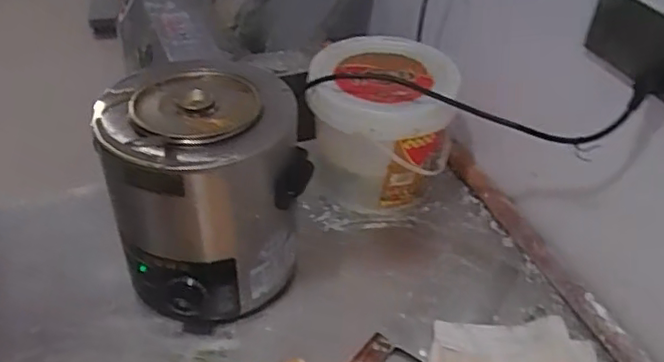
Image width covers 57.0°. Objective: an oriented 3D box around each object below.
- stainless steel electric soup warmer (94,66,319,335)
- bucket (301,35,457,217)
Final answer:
[{"bbox_3d":[-0.163,0.023,0.805,0.224,0.282,0.211,-12,42,-17],"label":"stainless steel electric soup warmer"},{"bbox_3d":[0.076,-0.080,0.983,0.211,0.233,0.224,8,40,6],"label":"bucket"}]

